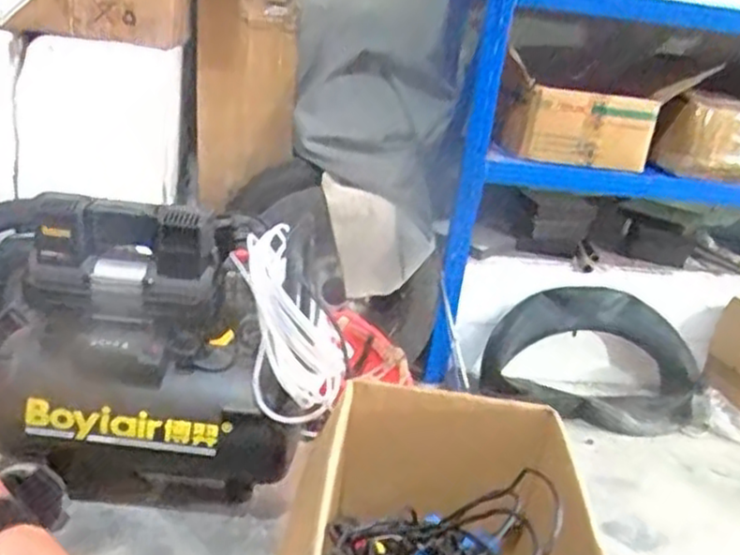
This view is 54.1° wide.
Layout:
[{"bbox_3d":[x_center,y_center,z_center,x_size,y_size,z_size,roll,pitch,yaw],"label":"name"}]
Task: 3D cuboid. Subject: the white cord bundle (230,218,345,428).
[{"bbox_3d":[-0.118,0.058,1.103,0.139,0.305,0.146,-14,-13,-41],"label":"white cord bundle"}]

